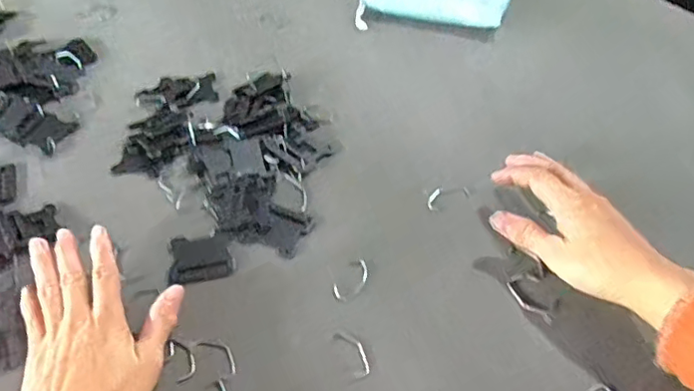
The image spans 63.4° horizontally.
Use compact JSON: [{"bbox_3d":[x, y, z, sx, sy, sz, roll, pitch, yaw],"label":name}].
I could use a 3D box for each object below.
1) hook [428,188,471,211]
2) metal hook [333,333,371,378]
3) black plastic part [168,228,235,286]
[{"bbox_3d":[0.084,0.000,0.470,0.038,0.008,0.019,-24,50,-18],"label":"hook"},{"bbox_3d":[0.005,0.106,0.381,0.014,0.004,0.036,-21,49,-16],"label":"metal hook"},{"bbox_3d":[-0.114,0.047,0.434,0.047,0.004,0.046,-12,47,-8],"label":"black plastic part"}]

